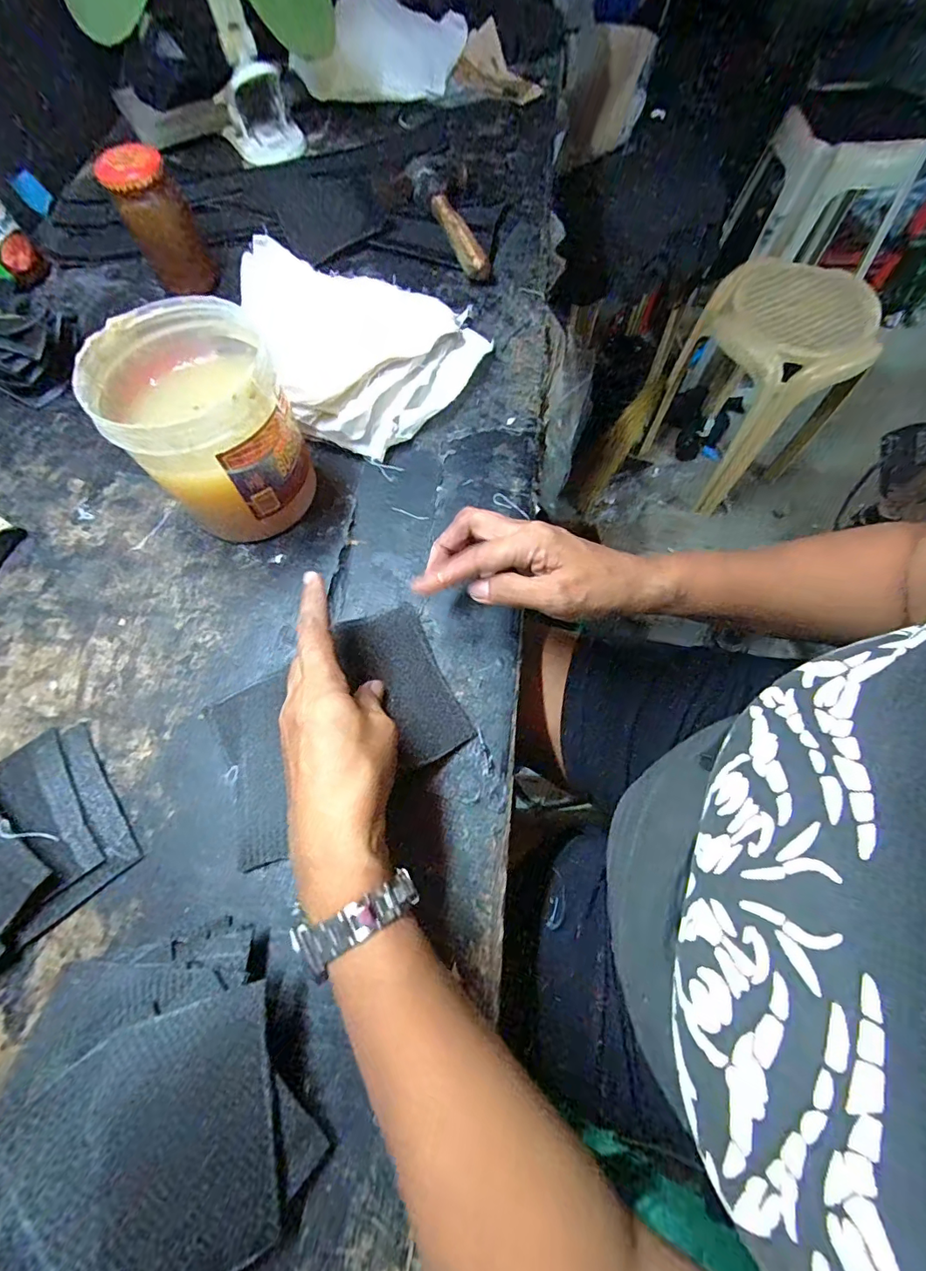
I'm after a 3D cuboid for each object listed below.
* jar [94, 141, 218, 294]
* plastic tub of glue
[{"bbox_3d":[-0.294,-0.400,0.481,0.063,0.112,0.054,-34,73,-13],"label":"jar"},{"bbox_3d":[-0.184,-0.148,0.369,0.112,0.133,0.118,0,69,0],"label":"plastic tub of glue"}]

